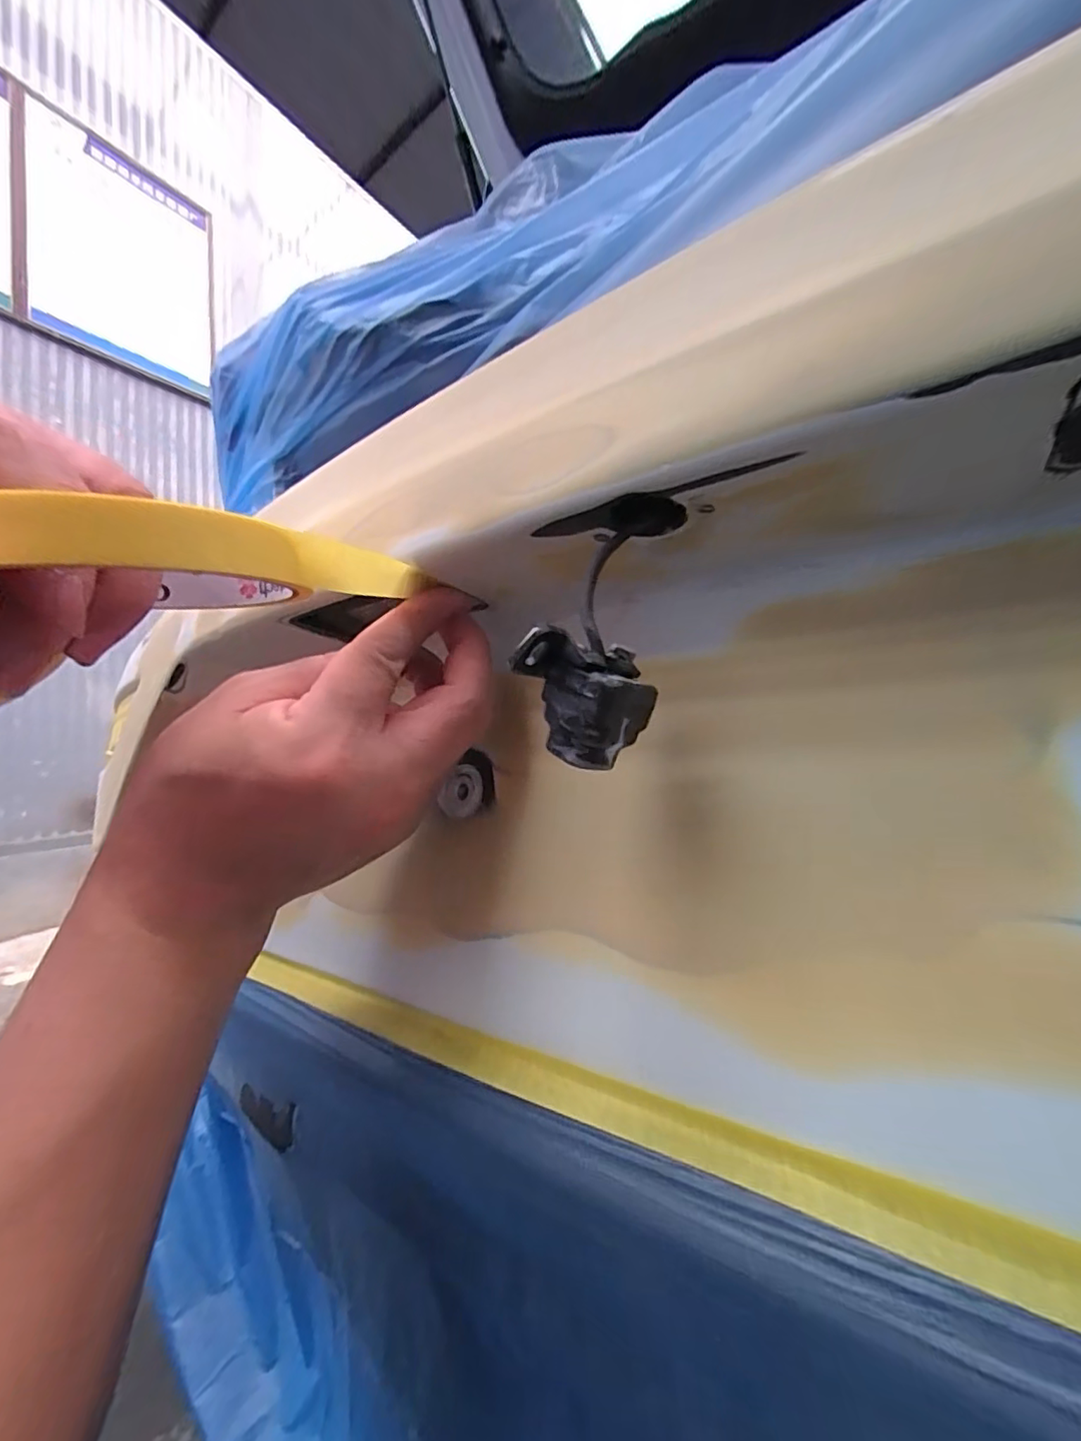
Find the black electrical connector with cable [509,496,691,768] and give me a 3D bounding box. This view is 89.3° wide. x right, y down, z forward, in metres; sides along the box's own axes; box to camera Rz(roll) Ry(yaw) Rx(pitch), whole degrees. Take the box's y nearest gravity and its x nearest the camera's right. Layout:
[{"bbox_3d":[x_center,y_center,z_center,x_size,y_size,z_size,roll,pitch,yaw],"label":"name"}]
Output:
[{"bbox_3d":[0.015,-0.024,0.138,0.024,0.071,0.031,-3,-25,45],"label":"black electrical connector with cable"}]

